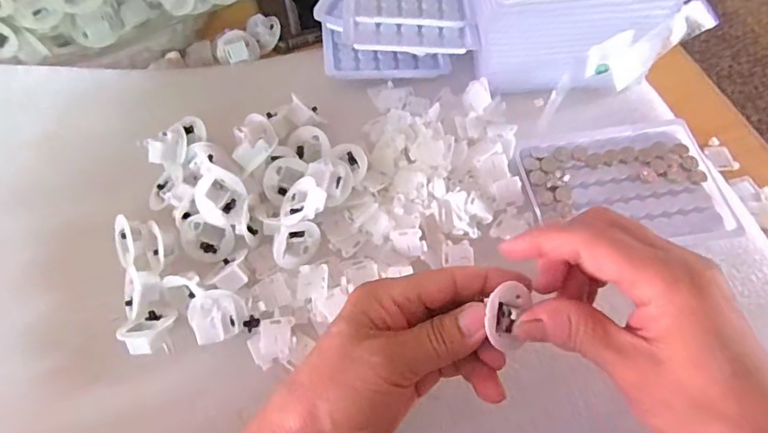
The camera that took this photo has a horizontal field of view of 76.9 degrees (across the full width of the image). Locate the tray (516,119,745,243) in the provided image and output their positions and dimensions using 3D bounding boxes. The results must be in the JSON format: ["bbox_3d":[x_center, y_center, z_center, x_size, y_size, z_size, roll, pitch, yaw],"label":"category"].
[{"bbox_3d":[0.163,-0.021,0.331,0.127,0.008,0.089,-8,64,-3],"label":"tray"}]

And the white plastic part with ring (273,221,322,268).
[{"bbox_3d":[-0.054,0.018,0.305,0.029,0.020,0.021,-14,65,-6],"label":"white plastic part with ring"}]

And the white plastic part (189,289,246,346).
[{"bbox_3d":[-0.098,0.057,0.283,0.030,0.018,0.029,0,64,1],"label":"white plastic part"}]

